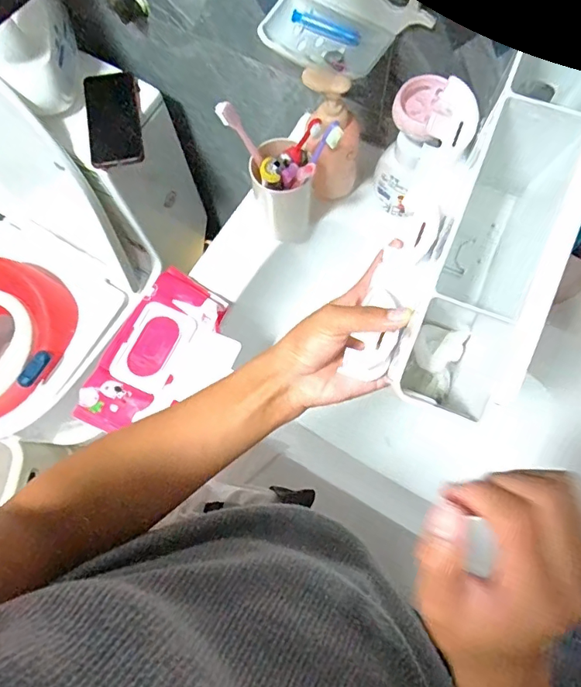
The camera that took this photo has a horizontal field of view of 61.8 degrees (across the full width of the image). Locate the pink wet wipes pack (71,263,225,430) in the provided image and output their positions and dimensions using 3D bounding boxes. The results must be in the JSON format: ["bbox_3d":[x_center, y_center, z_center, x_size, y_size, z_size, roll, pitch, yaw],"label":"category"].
[{"bbox_3d":[-0.151,0.010,0.543,0.093,0.033,0.194,25,73,10],"label":"pink wet wipes pack"}]

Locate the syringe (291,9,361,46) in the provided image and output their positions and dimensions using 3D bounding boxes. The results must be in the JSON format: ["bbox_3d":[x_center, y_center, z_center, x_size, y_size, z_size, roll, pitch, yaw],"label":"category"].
[{"bbox_3d":[0.039,-0.334,0.515,0.075,0.015,0.012,20,72,9],"label":"syringe"}]

